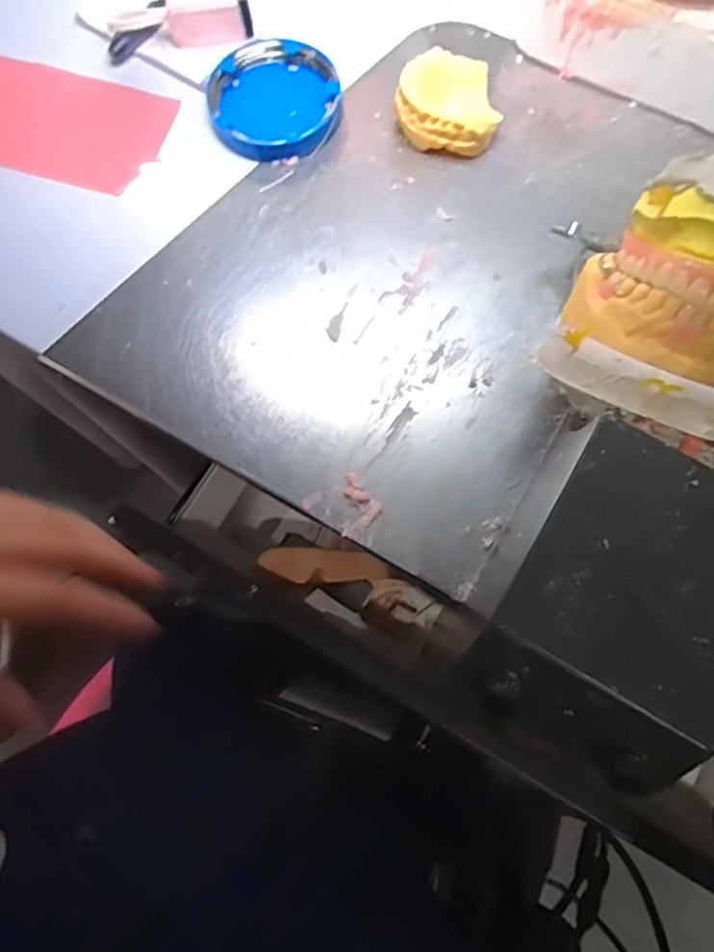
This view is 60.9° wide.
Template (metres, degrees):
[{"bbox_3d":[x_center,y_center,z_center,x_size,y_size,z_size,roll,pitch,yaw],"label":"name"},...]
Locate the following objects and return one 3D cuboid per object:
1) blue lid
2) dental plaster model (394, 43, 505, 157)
[{"bbox_3d":[-0.050,-0.227,0.361,0.077,0.015,0.074,0,75,-1],"label":"blue lid"},{"bbox_3d":[0.051,-0.218,0.354,0.057,0.025,0.058,0,75,-1],"label":"dental plaster model"}]

